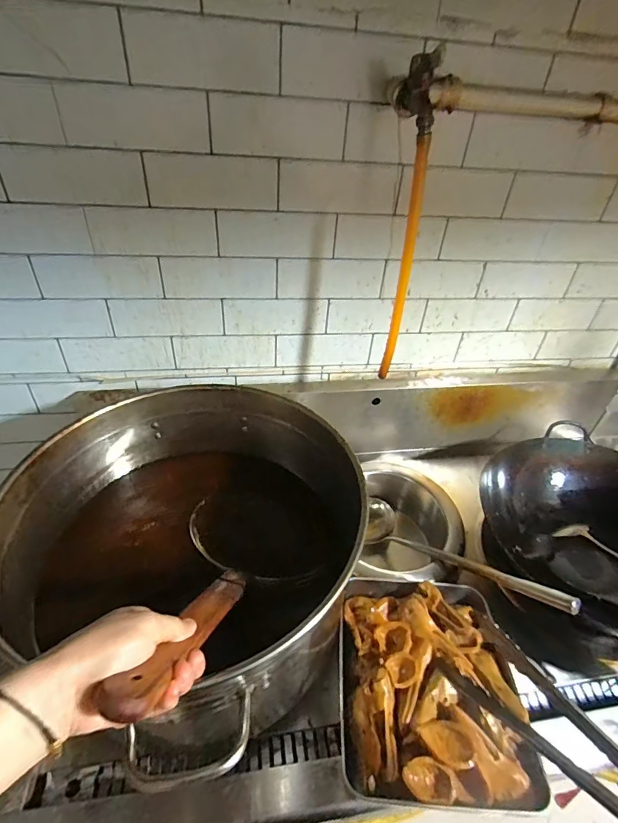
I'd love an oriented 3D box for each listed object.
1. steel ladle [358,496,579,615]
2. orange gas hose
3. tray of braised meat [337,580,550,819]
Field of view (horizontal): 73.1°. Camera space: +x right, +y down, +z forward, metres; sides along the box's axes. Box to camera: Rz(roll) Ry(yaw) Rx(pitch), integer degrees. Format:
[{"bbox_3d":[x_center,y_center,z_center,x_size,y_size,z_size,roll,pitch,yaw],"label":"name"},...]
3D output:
[{"bbox_3d":[0.250,0.258,0.757,0.088,0.082,0.449,-21,14,-28],"label":"steel ladle"},{"bbox_3d":[0.142,-0.207,0.627,0.022,0.342,0.033,3,39,-2],"label":"orange gas hose"},{"bbox_3d":[0.169,0.374,0.600,0.241,0.069,0.286,5,39,1],"label":"tray of braised meat"}]

